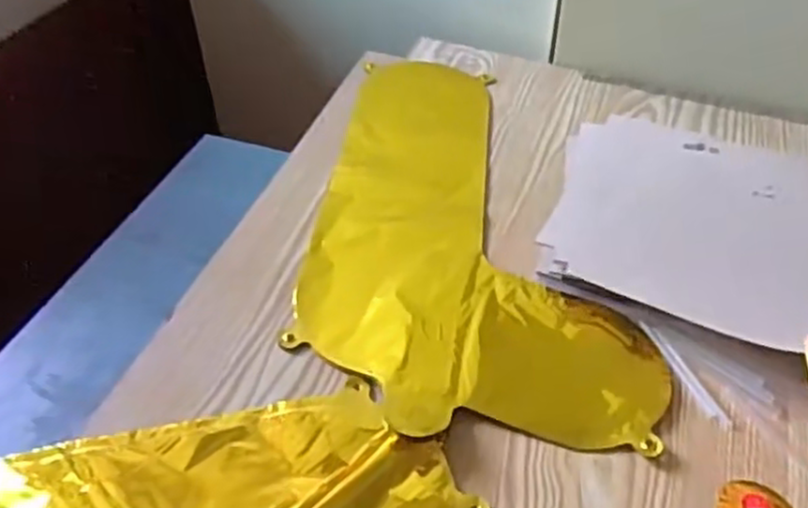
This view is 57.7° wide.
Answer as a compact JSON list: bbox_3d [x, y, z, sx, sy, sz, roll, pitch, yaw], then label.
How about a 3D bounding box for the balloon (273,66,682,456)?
[{"bbox_3d":[0.048,-0.036,0.566,0.228,0.012,0.396,1,46,2],"label":"balloon"}]

